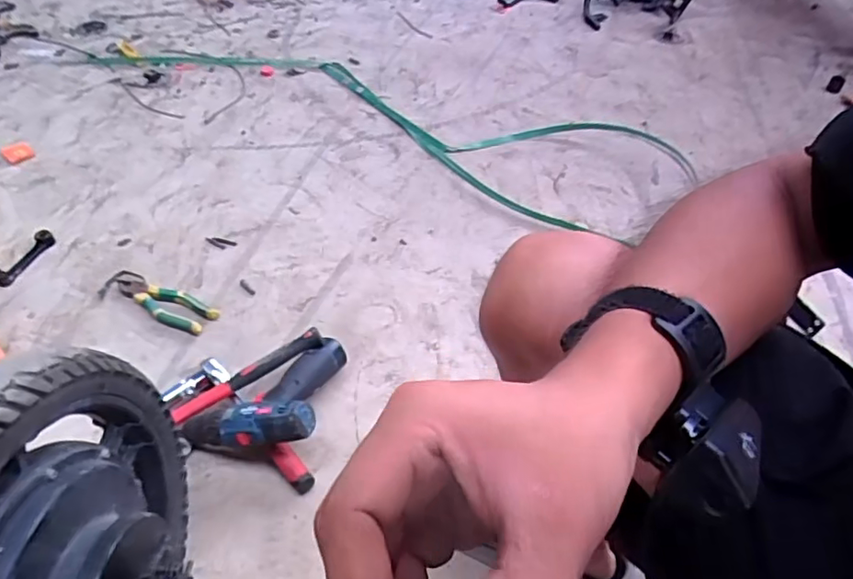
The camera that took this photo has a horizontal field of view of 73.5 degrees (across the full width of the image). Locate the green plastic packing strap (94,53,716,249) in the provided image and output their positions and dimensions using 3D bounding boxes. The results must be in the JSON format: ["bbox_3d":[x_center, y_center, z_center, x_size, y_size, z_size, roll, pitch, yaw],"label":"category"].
[{"bbox_3d":[-0.168,-0.444,1.358,1.491,0.030,0.386,22,49,17],"label":"green plastic packing strap"}]

